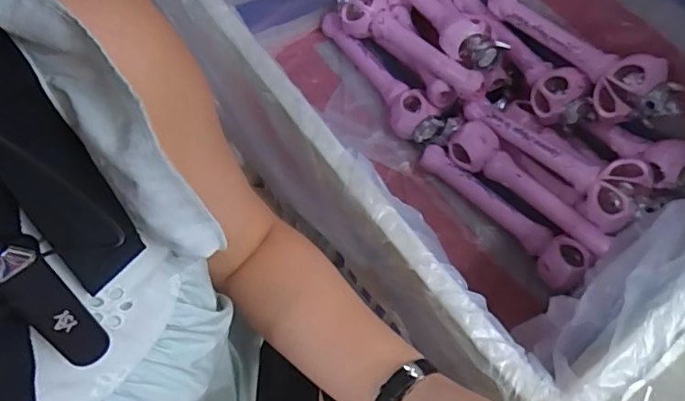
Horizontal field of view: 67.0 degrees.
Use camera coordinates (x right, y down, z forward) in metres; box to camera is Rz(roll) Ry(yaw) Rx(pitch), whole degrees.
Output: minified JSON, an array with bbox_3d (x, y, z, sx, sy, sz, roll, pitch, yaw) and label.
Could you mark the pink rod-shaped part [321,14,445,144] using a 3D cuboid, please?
[{"bbox_3d":[0.063,-0.243,0.990,0.067,0.052,0.348,-28,67,-18],"label":"pink rod-shaped part"}]

